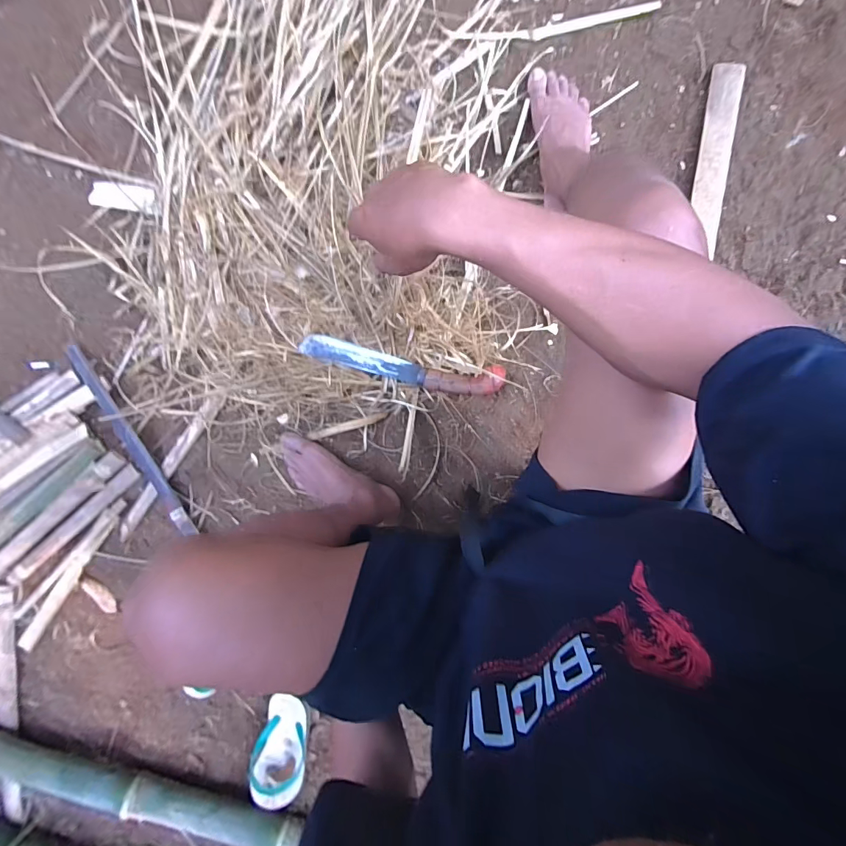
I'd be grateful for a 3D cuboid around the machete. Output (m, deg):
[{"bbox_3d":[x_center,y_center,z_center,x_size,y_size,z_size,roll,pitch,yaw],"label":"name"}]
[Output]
[{"bbox_3d":[-0.040,-0.095,0.703,0.347,0.021,0.054,11,97,6],"label":"machete"}]

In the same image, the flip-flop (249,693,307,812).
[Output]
[{"bbox_3d":[-0.283,0.657,0.837,0.104,0.040,0.230,9,97,6],"label":"flip-flop"}]

